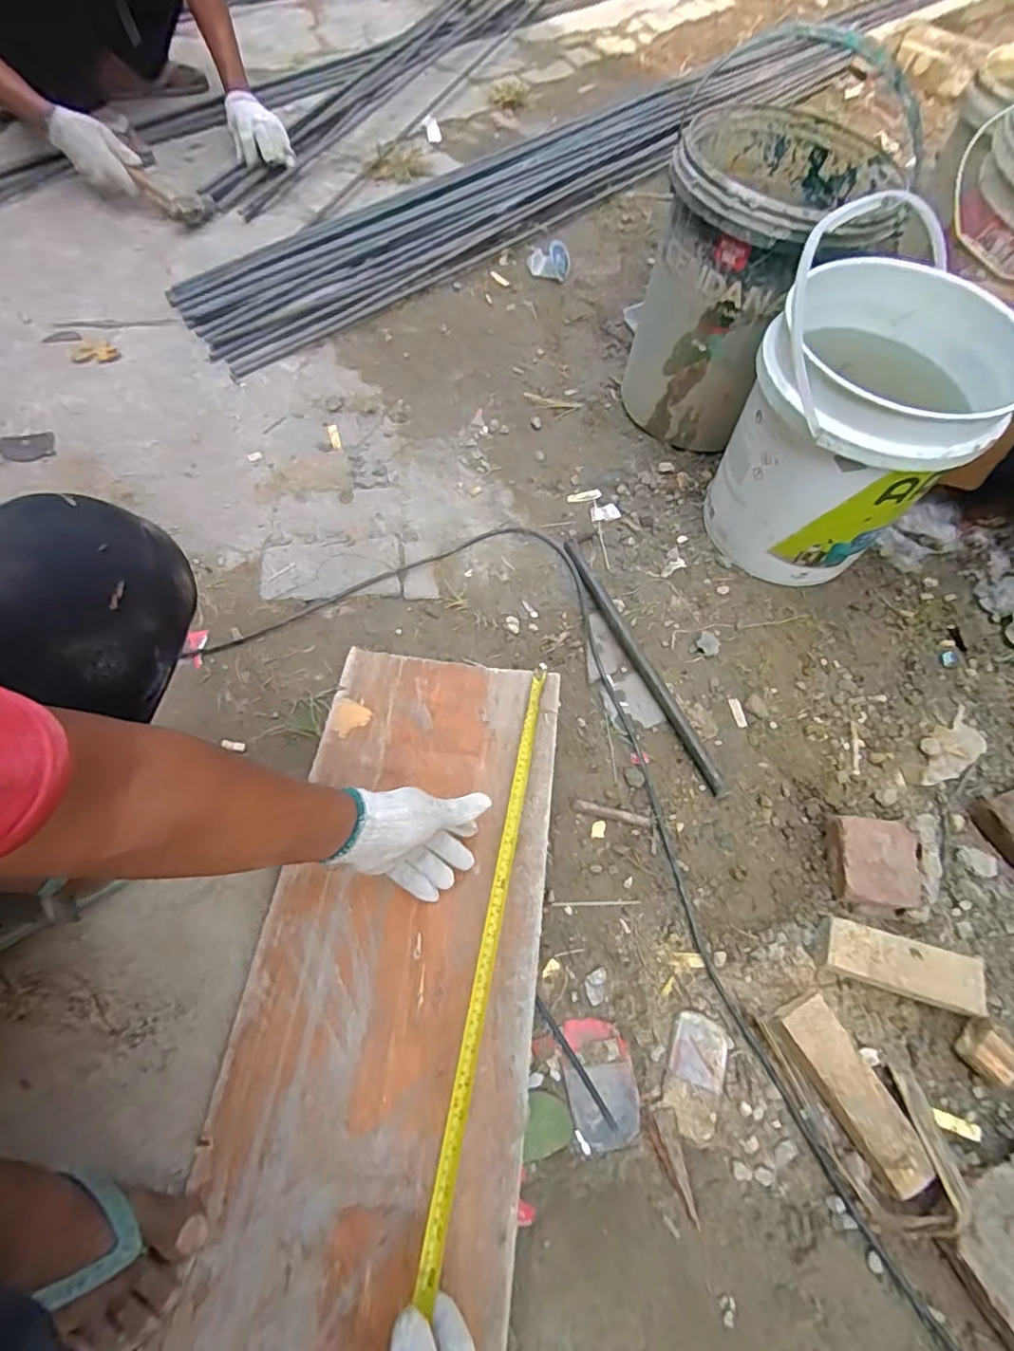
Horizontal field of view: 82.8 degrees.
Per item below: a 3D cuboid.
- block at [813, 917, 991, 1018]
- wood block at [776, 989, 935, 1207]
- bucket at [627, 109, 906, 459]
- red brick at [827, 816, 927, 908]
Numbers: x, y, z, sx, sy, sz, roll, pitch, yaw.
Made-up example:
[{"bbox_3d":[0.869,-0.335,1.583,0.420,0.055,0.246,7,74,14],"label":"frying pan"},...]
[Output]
[{"bbox_3d":[0.447,0.329,0.655,0.170,0.033,0.060,16,66,5],"label":"block"},{"bbox_3d":[0.356,0.429,0.594,0.062,0.039,0.170,-23,68,-14],"label":"wood block"},{"bbox_3d":[0.385,-0.609,0.936,0.313,0.391,0.309,1,65,-2],"label":"bucket"},{"bbox_3d":[0.447,0.231,0.710,0.094,0.049,0.103,9,65,2],"label":"red brick"}]

